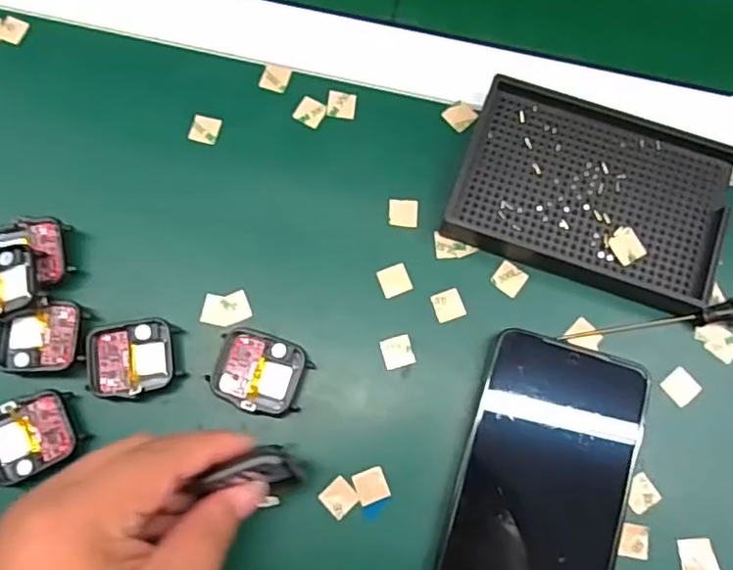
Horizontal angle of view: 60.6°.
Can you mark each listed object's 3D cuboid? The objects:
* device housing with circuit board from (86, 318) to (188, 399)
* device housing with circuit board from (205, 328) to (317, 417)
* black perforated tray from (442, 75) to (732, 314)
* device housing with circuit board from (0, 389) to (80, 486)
[{"bbox_3d":[-0.119,0.037,0.320,0.044,0.009,0.037,-8,76,-1],"label":"device housing with circuit board"},{"bbox_3d":[-0.054,0.045,0.319,0.045,0.014,0.038,19,77,5],"label":"device housing with circuit board"},{"bbox_3d":[0.118,-0.050,0.334,0.134,0.022,0.097,20,77,5],"label":"black perforated tray"},{"bbox_3d":[-0.166,0.074,0.309,0.045,0.006,0.036,-24,77,-5],"label":"device housing with circuit board"}]

